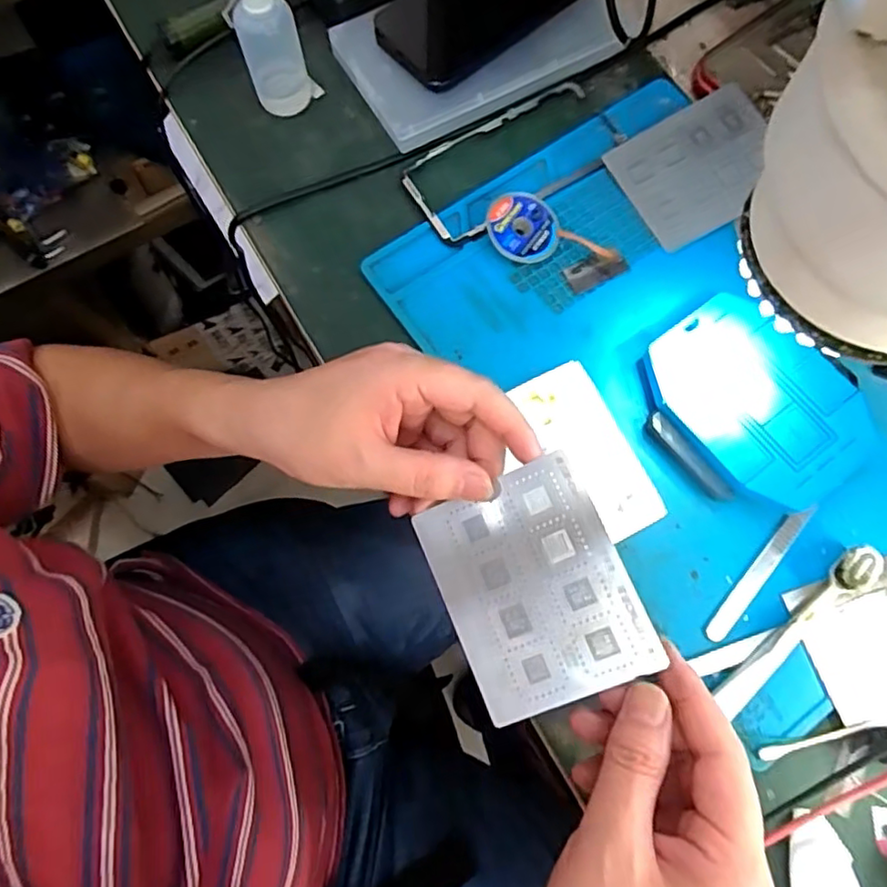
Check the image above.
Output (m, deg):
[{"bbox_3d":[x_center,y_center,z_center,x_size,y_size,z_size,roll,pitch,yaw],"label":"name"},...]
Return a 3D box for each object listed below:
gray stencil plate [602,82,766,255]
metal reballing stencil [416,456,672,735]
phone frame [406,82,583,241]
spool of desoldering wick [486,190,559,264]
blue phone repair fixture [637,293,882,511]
[{"bbox_3d":[0.165,-0.176,0.392,0.101,0.005,0.080,-29,80,-4],"label":"gray stencil plate"},{"bbox_3d":[0.039,0.064,0.272,0.079,0.004,0.097,-28,76,13],"label":"metal reballing stencil"},{"bbox_3d":[0.046,-0.183,0.397,0.139,0.005,0.070,-31,75,-7],"label":"phone frame"},{"bbox_3d":[0.049,-0.134,0.378,0.043,0.015,0.046,-1,73,2],"label":"spool of desoldering wick"},{"bbox_3d":[0.168,-0.019,0.338,0.092,0.025,0.118,-38,76,-9],"label":"blue phone repair fixture"}]

